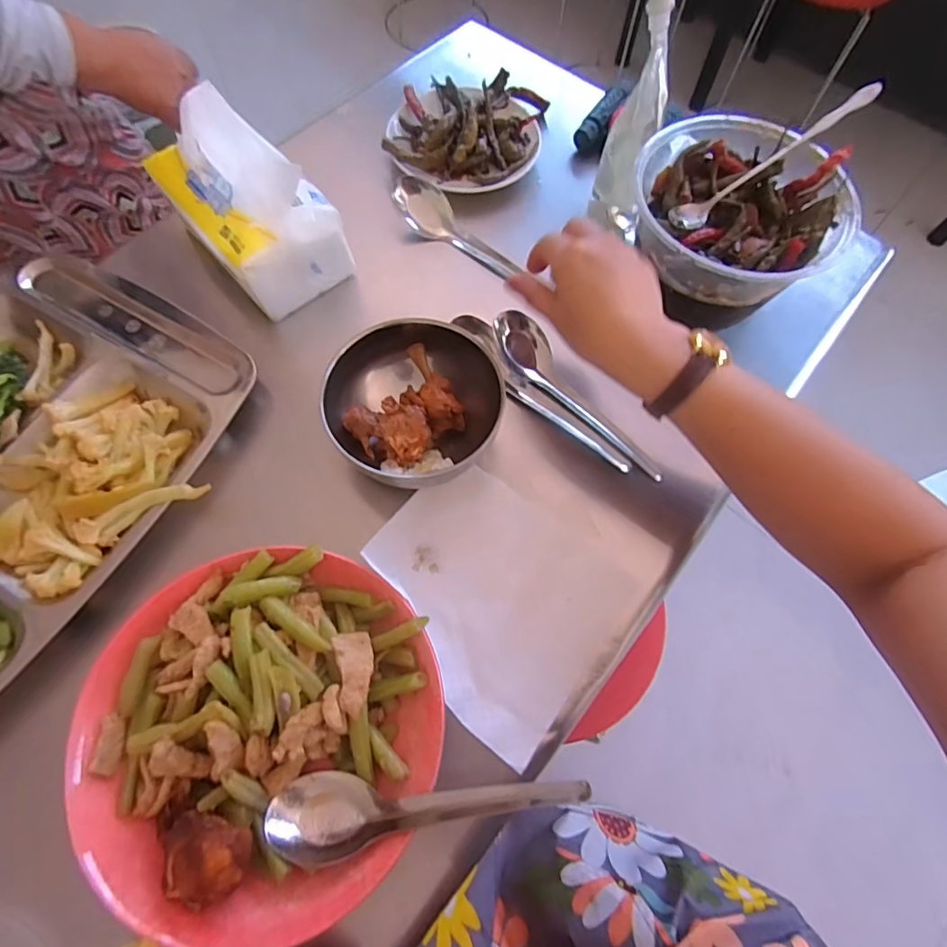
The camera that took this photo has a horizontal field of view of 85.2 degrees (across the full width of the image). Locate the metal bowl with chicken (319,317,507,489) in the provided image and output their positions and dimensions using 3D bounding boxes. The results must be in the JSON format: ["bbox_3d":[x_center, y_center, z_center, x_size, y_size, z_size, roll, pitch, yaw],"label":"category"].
[{"bbox_3d":[-0.042,-0.053,0.387,0.123,0.053,0.130,0,67,-1],"label":"metal bowl with chicken"}]

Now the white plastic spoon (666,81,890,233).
[{"bbox_3d":[0.235,-0.246,0.406,0.178,0.014,0.022,-33,71,5],"label":"white plastic spoon"}]

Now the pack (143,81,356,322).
[{"bbox_3d":[-0.183,-0.216,0.421,0.104,0.084,0.143,-41,74,-16],"label":"pack"}]

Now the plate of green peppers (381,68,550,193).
[{"bbox_3d":[-0.007,-0.342,0.503,0.146,0.039,0.143,0,67,-1],"label":"plate of green peppers"}]

